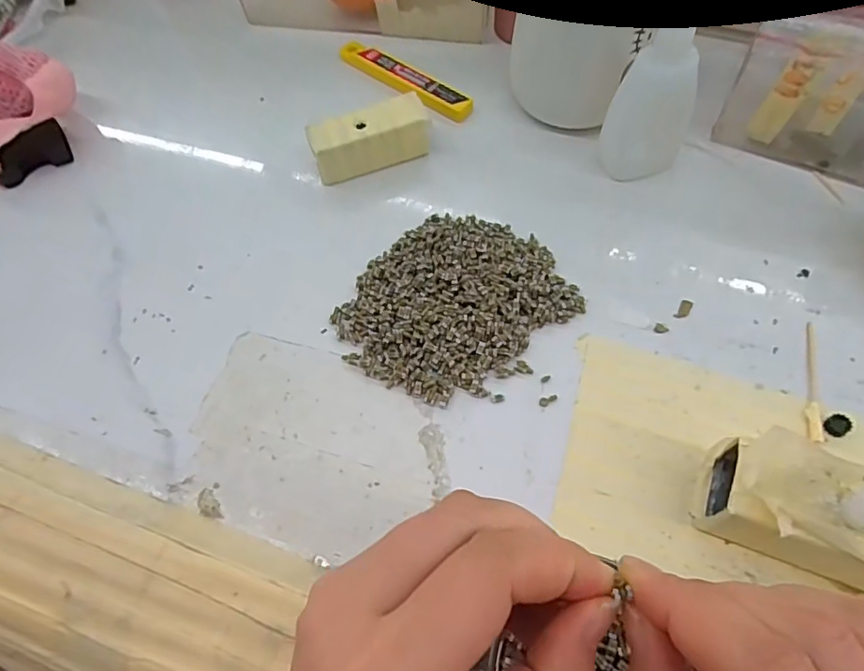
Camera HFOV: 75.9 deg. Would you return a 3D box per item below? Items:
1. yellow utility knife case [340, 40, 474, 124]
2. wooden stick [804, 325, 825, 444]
[{"bbox_3d":[-0.018,-0.162,0.350,0.104,0.009,0.020,38,70,21],"label":"yellow utility knife case"},{"bbox_3d":[0.167,0.019,0.242,0.006,0.004,0.059,11,63,10],"label":"wooden stick"}]

